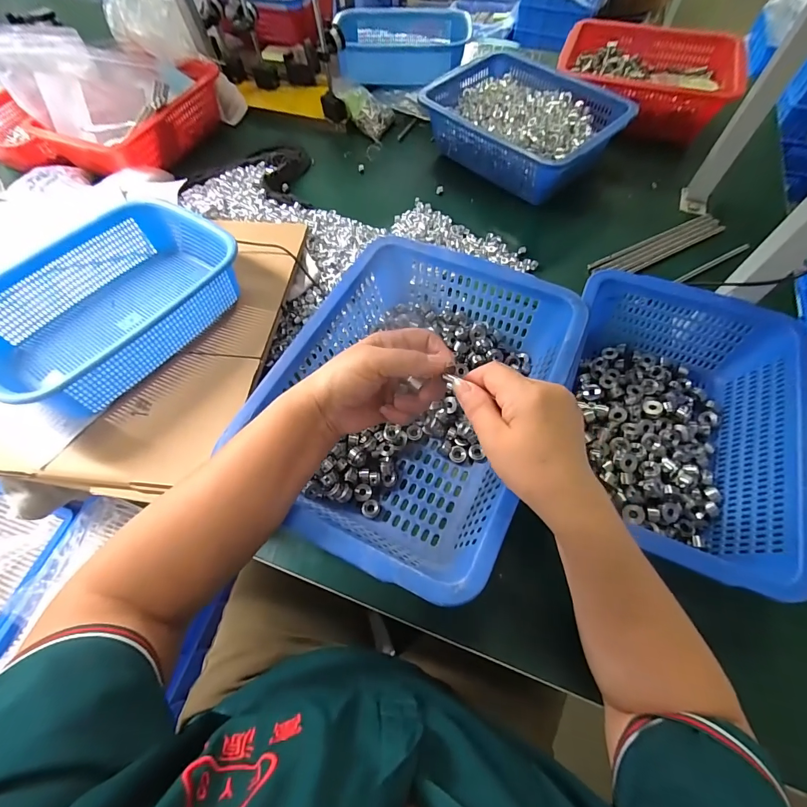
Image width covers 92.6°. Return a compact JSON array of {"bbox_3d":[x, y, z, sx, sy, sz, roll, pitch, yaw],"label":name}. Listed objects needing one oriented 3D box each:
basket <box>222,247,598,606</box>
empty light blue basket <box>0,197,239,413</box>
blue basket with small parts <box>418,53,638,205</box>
[{"bbox_3d":[0.012,-0.006,0.437,0.270,0.113,0.360,24,66,14],"label":"basket"},{"bbox_3d":[-0.342,-0.115,0.469,0.199,0.097,0.277,31,67,16],"label":"empty light blue basket"},{"bbox_3d":[0.210,-0.498,0.699,0.324,0.095,0.230,41,71,20],"label":"blue basket with small parts"}]

